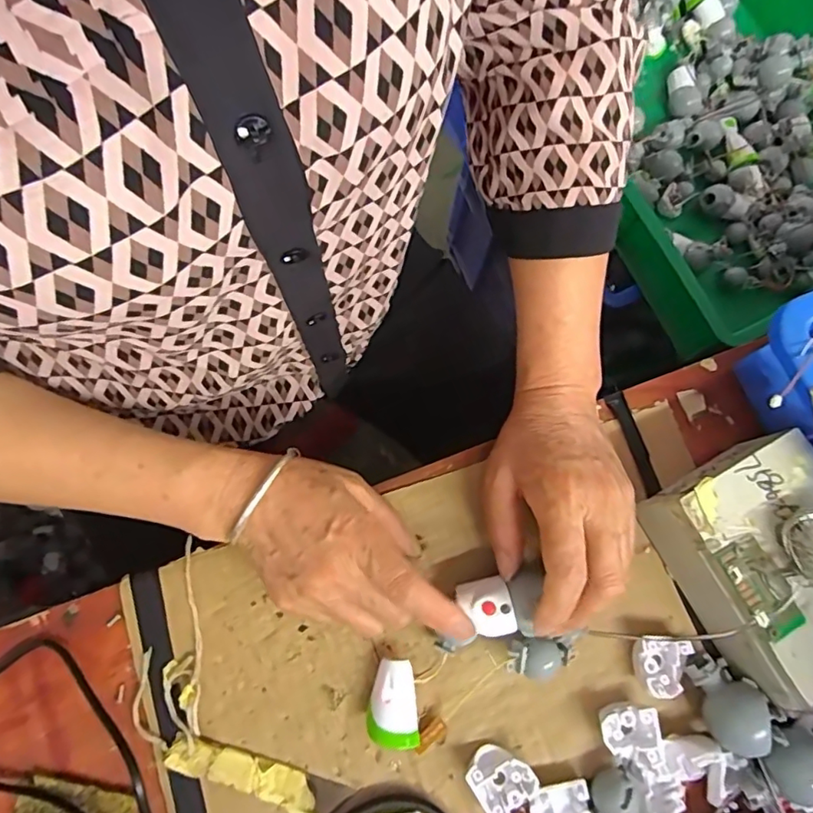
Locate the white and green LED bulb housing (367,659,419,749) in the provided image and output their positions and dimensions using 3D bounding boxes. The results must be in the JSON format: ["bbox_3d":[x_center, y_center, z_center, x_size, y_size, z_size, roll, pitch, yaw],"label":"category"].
[{"bbox_3d":[-0.009,0.171,0.311,0.028,0.019,0.045,-3,79,-3],"label":"white and green LED bulb housing"}]

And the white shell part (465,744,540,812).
[{"bbox_3d":[0.053,0.211,0.306,0.033,0.017,0.031,-34,82,-8],"label":"white shell part"}]

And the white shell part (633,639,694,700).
[{"bbox_3d":[0.153,0.156,0.322,0.032,0.016,0.031,4,79,-1],"label":"white shell part"}]

